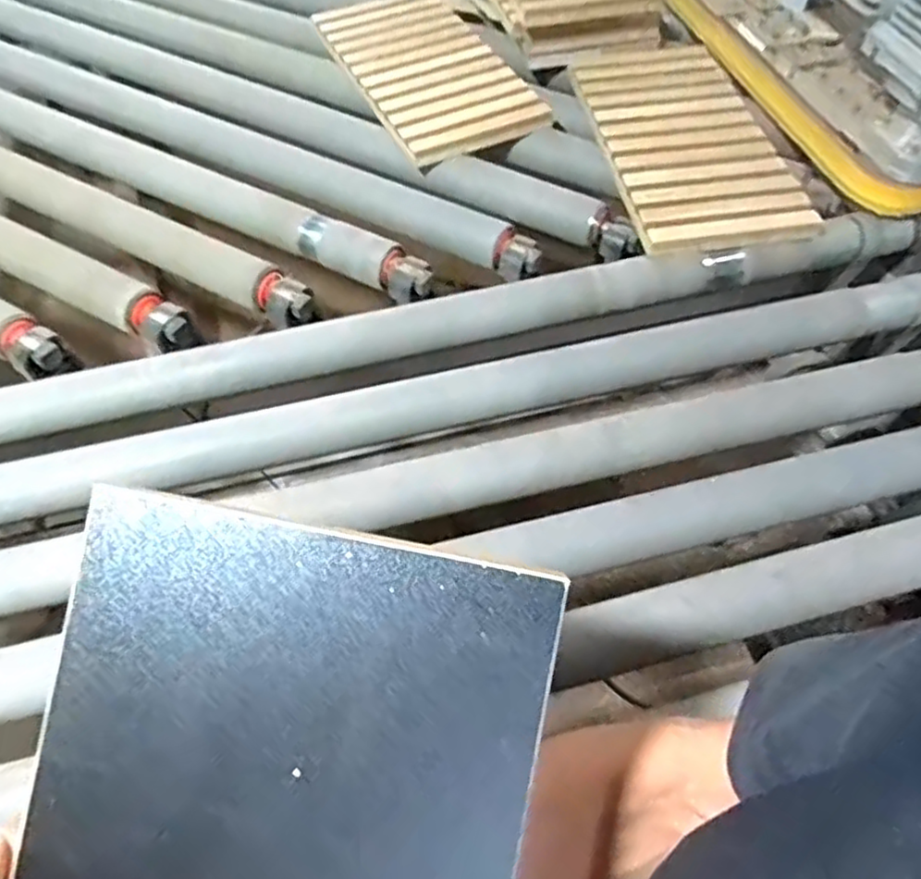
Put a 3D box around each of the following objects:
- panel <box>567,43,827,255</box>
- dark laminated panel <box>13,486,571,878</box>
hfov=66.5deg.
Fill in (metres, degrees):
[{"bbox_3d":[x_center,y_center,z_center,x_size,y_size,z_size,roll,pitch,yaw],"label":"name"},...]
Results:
[{"bbox_3d":[0.258,-0.352,0.813,0.183,0.041,0.359,-8,56,-4],"label":"panel"},{"bbox_3d":[-0.082,0.208,0.259,0.181,0.009,0.350,11,88,2],"label":"dark laminated panel"}]

